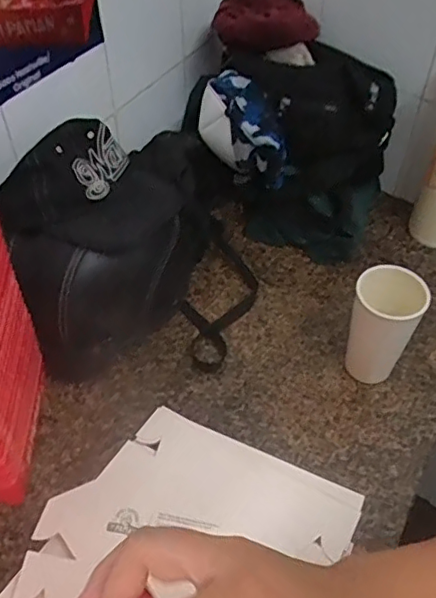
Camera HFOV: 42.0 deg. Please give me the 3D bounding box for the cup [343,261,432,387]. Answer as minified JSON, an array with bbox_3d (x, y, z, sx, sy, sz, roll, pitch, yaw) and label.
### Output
[{"bbox_3d":[0.213,0.043,0.755,0.082,0.168,0.076,1,49,-1],"label":"cup"}]

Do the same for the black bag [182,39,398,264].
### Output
[{"bbox_3d":[0.103,-0.245,0.937,0.332,0.265,0.180,20,52,15],"label":"black bag"}]

